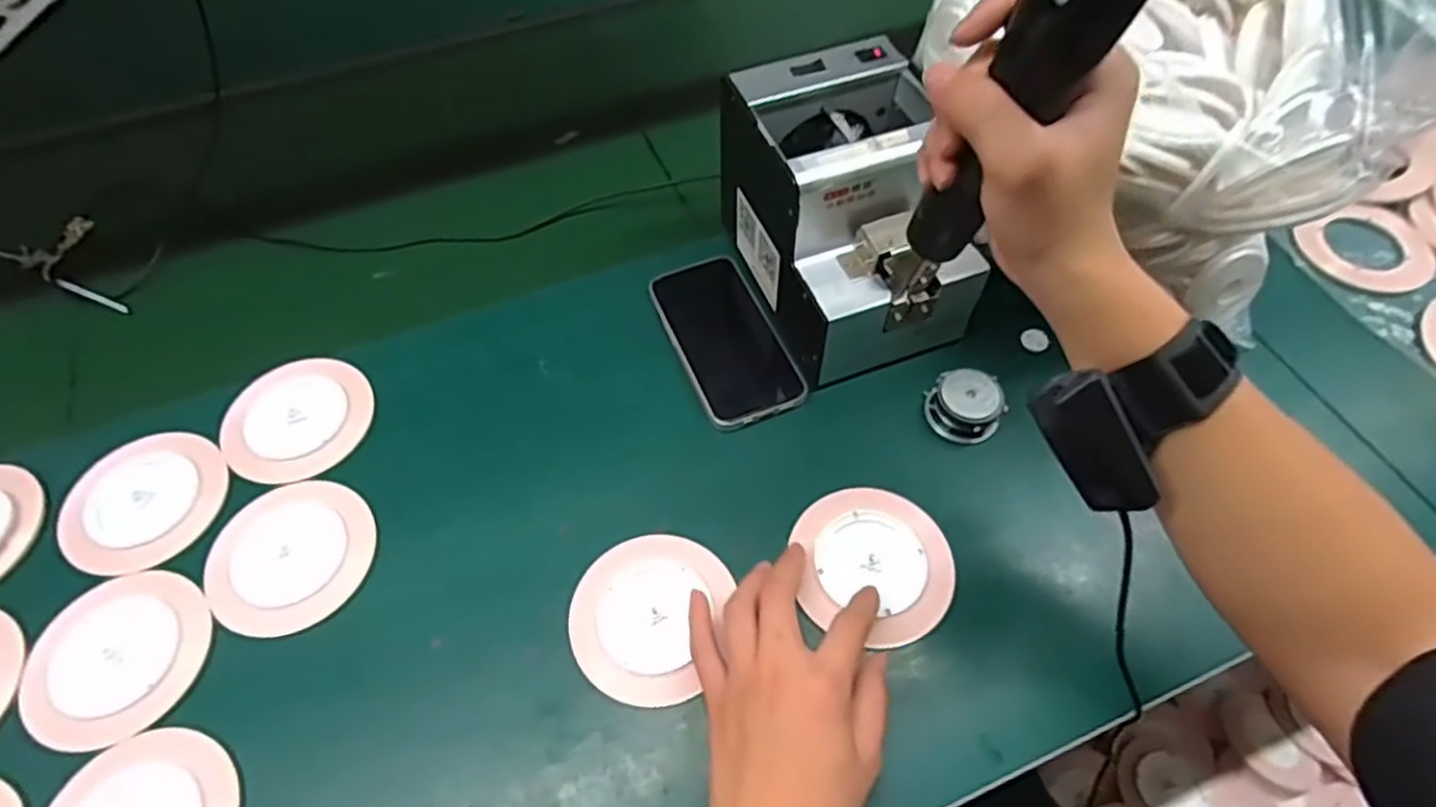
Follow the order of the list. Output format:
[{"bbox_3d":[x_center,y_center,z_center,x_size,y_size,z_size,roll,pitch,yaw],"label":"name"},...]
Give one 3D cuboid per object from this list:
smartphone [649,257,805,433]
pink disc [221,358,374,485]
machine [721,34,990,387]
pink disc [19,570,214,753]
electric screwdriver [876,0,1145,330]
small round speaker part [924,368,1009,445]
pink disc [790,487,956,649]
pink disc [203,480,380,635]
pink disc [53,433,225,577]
[{"bbox_3d":[0.006,-0.048,0.556,0.073,0.014,0.142,-20,63,-10],"label":"smartphone"},{"bbox_3d":[-0.297,0.009,0.523,0.097,0.012,0.094,0,58,0],"label":"pink disc"},{"bbox_3d":[0.093,-0.133,0.533,0.124,0.152,0.177,-19,60,-11],"label":"machine"},{"bbox_3d":[-0.354,0.147,0.436,0.093,0.008,0.098,0,58,0],"label":"pink disc"},{"bbox_3d":[0.128,-0.114,0.370,0.045,0.301,0.033,-9,72,-4],"label":"electric screwdriver"},{"bbox_3d":[0.169,0.001,0.513,0.047,0.028,0.043,0,58,0],"label":"small round speaker part"},{"bbox_3d":[0.098,0.100,0.463,0.093,0.010,0.098,-1,56,1],"label":"pink disc"},{"bbox_3d":[-0.270,0.094,0.468,0.095,0.007,0.096,0,58,0],"label":"pink disc"},{"bbox_3d":[-0.381,0.062,0.491,0.092,0.009,0.098,0,58,0],"label":"pink disc"}]

